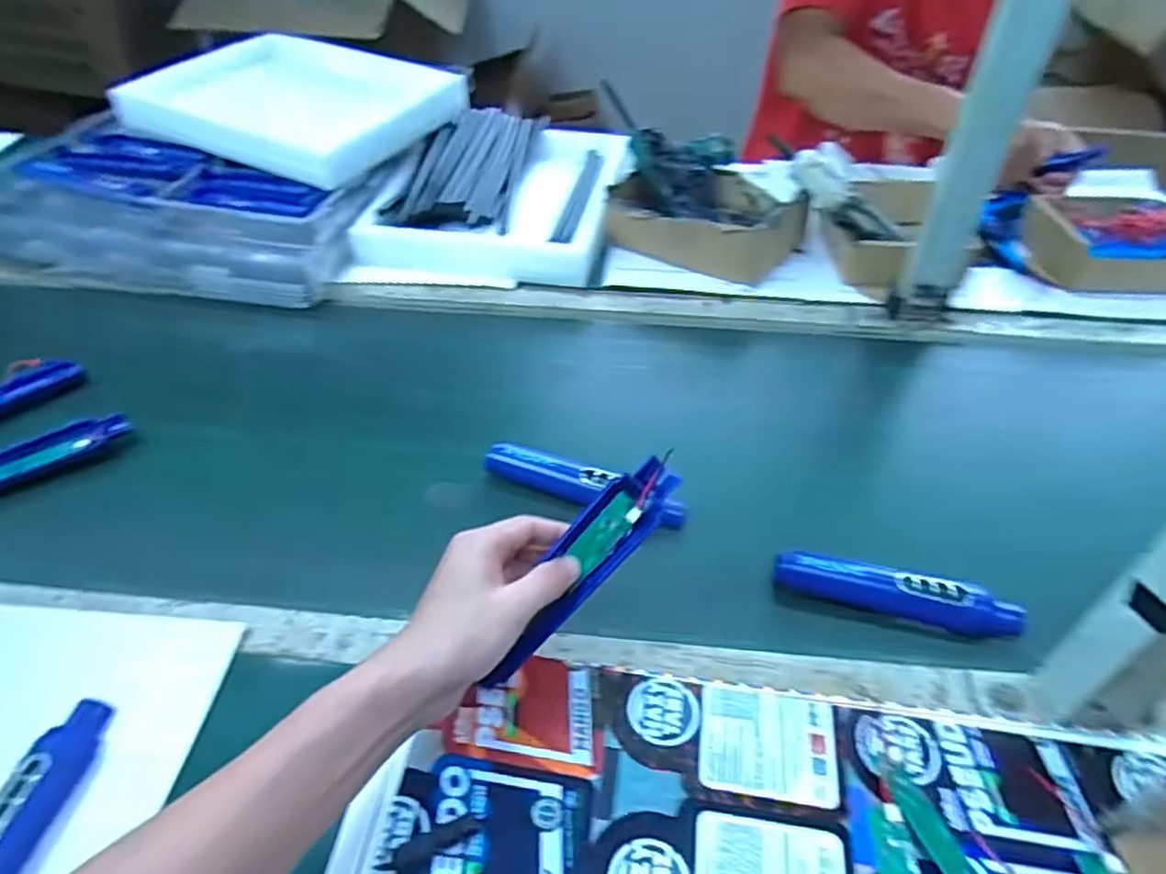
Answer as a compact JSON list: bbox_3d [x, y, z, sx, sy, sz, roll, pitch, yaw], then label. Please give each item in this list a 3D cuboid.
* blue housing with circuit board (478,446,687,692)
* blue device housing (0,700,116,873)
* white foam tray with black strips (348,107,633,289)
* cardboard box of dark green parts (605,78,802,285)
[{"bbox_3d":[0.000,0.081,0.435,0.035,0.021,0.165,33,80,30],"label":"blue housing with circuit board"},{"bbox_3d":[-0.319,0.224,0.383,0.034,0.021,0.167,6,43,5],"label":"blue device housing"},{"bbox_3d":[-0.104,-0.339,0.943,0.299,0.070,0.382,7,45,3],"label":"white foam tray with black strips"},{"bbox_3d":[0.164,-0.300,0.892,0.232,0.091,0.239,18,47,14],"label":"cardboard box of dark green parts"}]

